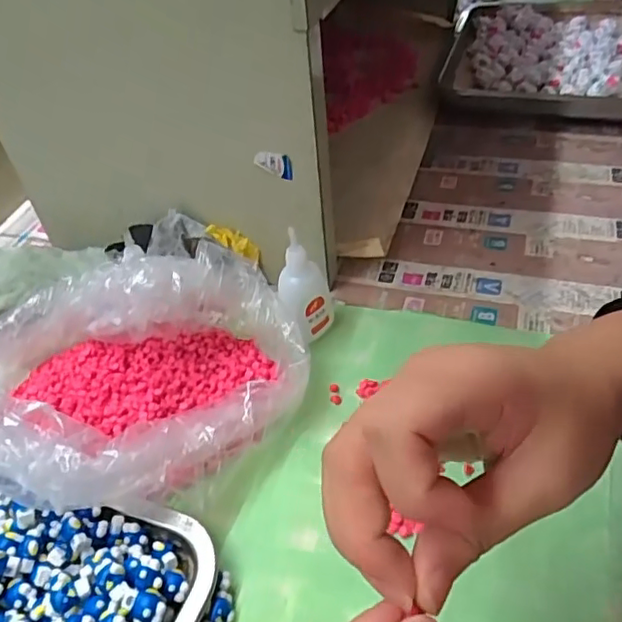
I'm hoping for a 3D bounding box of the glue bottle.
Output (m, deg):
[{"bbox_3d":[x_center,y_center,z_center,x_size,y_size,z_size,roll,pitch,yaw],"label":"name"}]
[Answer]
[{"bbox_3d":[-0.004,-0.020,0.438,0.038,0.080,0.051,-8,43,0],"label":"glue bottle"}]

